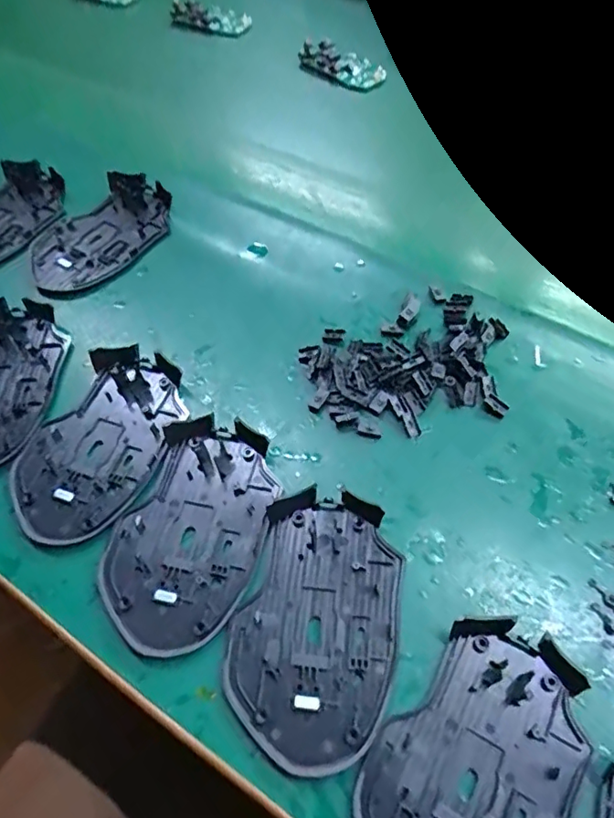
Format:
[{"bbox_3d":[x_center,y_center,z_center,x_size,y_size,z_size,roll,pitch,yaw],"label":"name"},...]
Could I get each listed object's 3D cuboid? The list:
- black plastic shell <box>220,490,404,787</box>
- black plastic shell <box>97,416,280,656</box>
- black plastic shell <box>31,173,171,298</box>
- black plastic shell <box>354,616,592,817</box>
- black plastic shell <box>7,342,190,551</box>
[{"bbox_3d":[0.005,0.095,0.244,0.071,0.009,0.113,13,59,10],"label":"black plastic shell"},{"bbox_3d":[-0.058,0.059,0.269,0.072,0.010,0.114,17,59,12],"label":"black plastic shell"},{"bbox_3d":[-0.149,-0.128,0.381,0.072,0.022,0.112,34,64,21],"label":"black plastic shell"},{"bbox_3d":[0.067,0.143,0.209,0.070,0.011,0.113,34,64,21],"label":"black plastic shell"},{"bbox_3d":[-0.114,0.017,0.297,0.074,0.014,0.114,27,62,18],"label":"black plastic shell"}]

